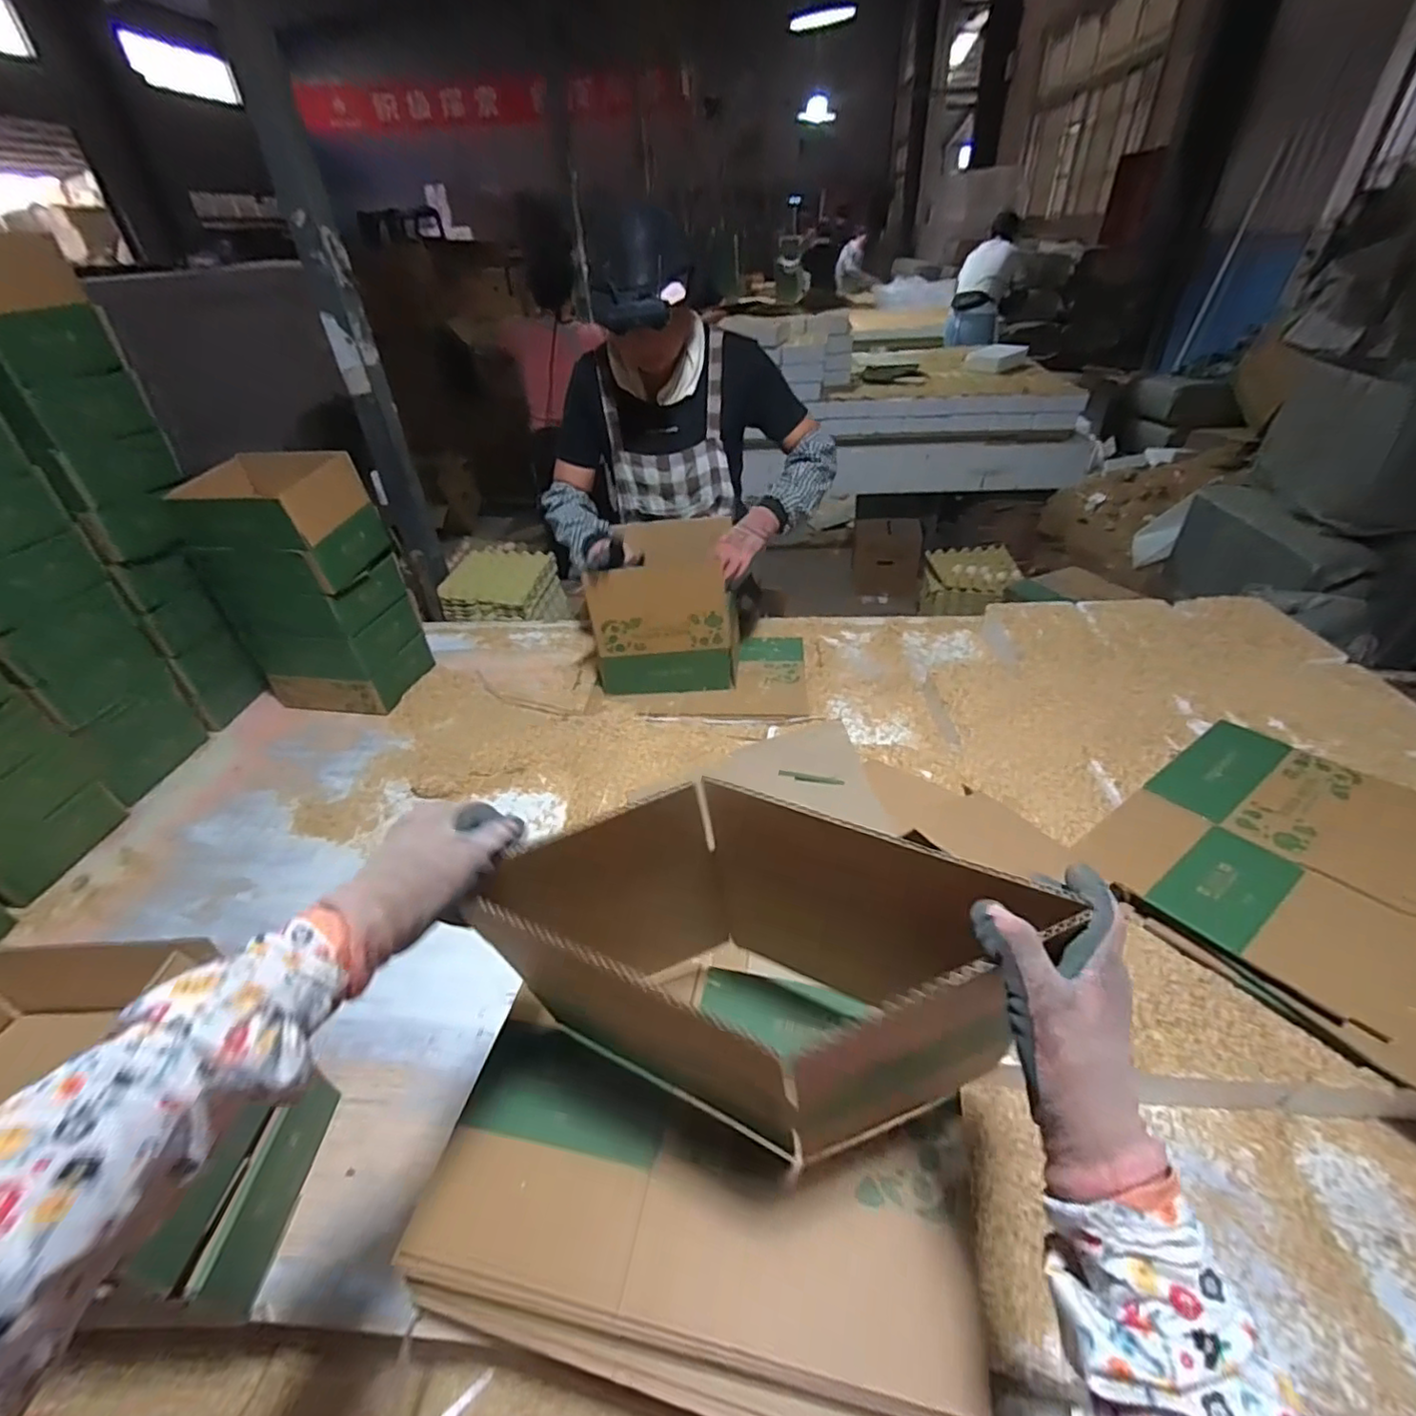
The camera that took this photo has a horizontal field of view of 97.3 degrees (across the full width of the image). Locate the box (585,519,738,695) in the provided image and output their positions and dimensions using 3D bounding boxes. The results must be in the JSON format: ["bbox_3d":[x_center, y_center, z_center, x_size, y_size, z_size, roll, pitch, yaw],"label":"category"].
[{"bbox_3d":[-0.086,-0.203,1.222,0.258,0.266,0.228,-6,38,-3],"label":"box"}]

